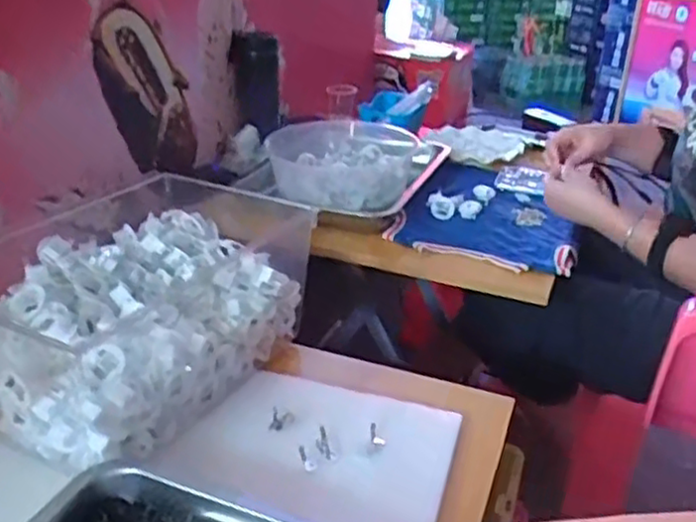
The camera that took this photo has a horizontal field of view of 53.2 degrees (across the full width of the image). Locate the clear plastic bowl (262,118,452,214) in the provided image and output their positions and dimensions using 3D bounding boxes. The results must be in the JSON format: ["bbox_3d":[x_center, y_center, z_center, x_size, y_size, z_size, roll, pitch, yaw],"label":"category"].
[{"bbox_3d":[-0.003,-0.173,1.201,0.275,0.087,0.277,3,26,-1],"label":"clear plastic bowl"}]

